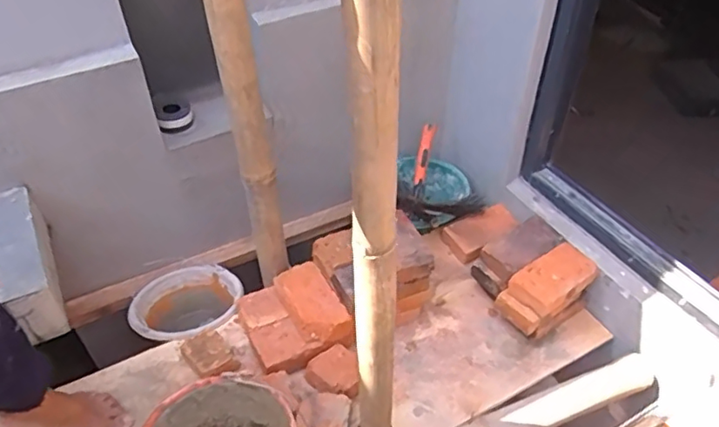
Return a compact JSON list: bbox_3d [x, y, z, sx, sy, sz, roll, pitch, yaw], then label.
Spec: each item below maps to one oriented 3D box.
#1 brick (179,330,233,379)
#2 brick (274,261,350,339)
[{"bbox_3d":[-0.307,0.288,1.197,0.085,0.044,0.110,-30,50,-28],"label":"brick"},{"bbox_3d":[-0.104,0.187,1.247,0.097,0.054,0.192,-22,47,-21],"label":"brick"}]

